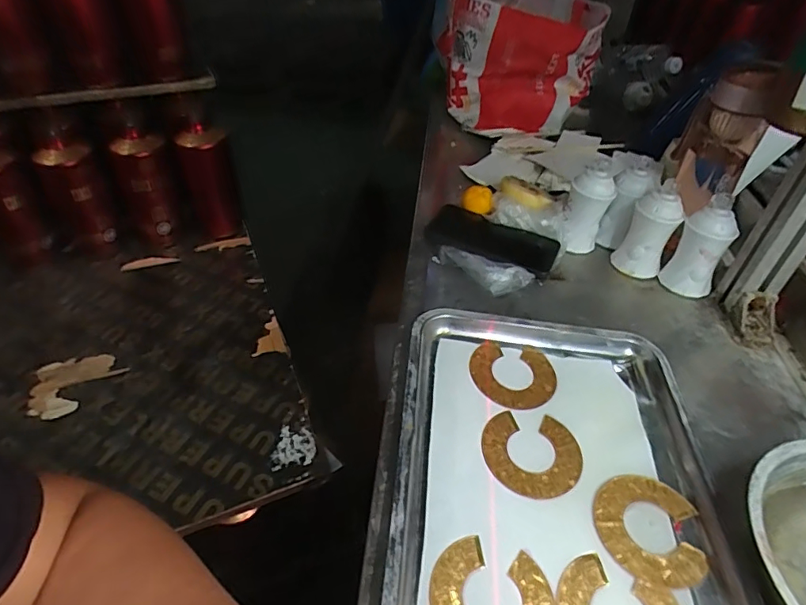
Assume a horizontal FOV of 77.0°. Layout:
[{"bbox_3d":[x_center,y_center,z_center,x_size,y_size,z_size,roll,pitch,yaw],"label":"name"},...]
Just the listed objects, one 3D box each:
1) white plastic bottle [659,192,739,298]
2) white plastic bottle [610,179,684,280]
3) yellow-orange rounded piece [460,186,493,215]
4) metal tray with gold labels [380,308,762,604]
[{"bbox_3d":[0.355,-0.065,0.598,0.053,0.105,0.057,31,49,30],"label":"white plastic bottle"},{"bbox_3d":[0.302,-0.088,0.625,0.057,0.104,0.047,9,41,9],"label":"white plastic bottle"},{"bbox_3d":[0.102,-0.136,0.699,0.039,0.033,0.047,-2,41,-4],"label":"yellow-orange rounded piece"},{"bbox_3d":[0.125,0.135,0.410,0.254,0.030,0.330,5,41,4],"label":"metal tray with gold labels"}]

